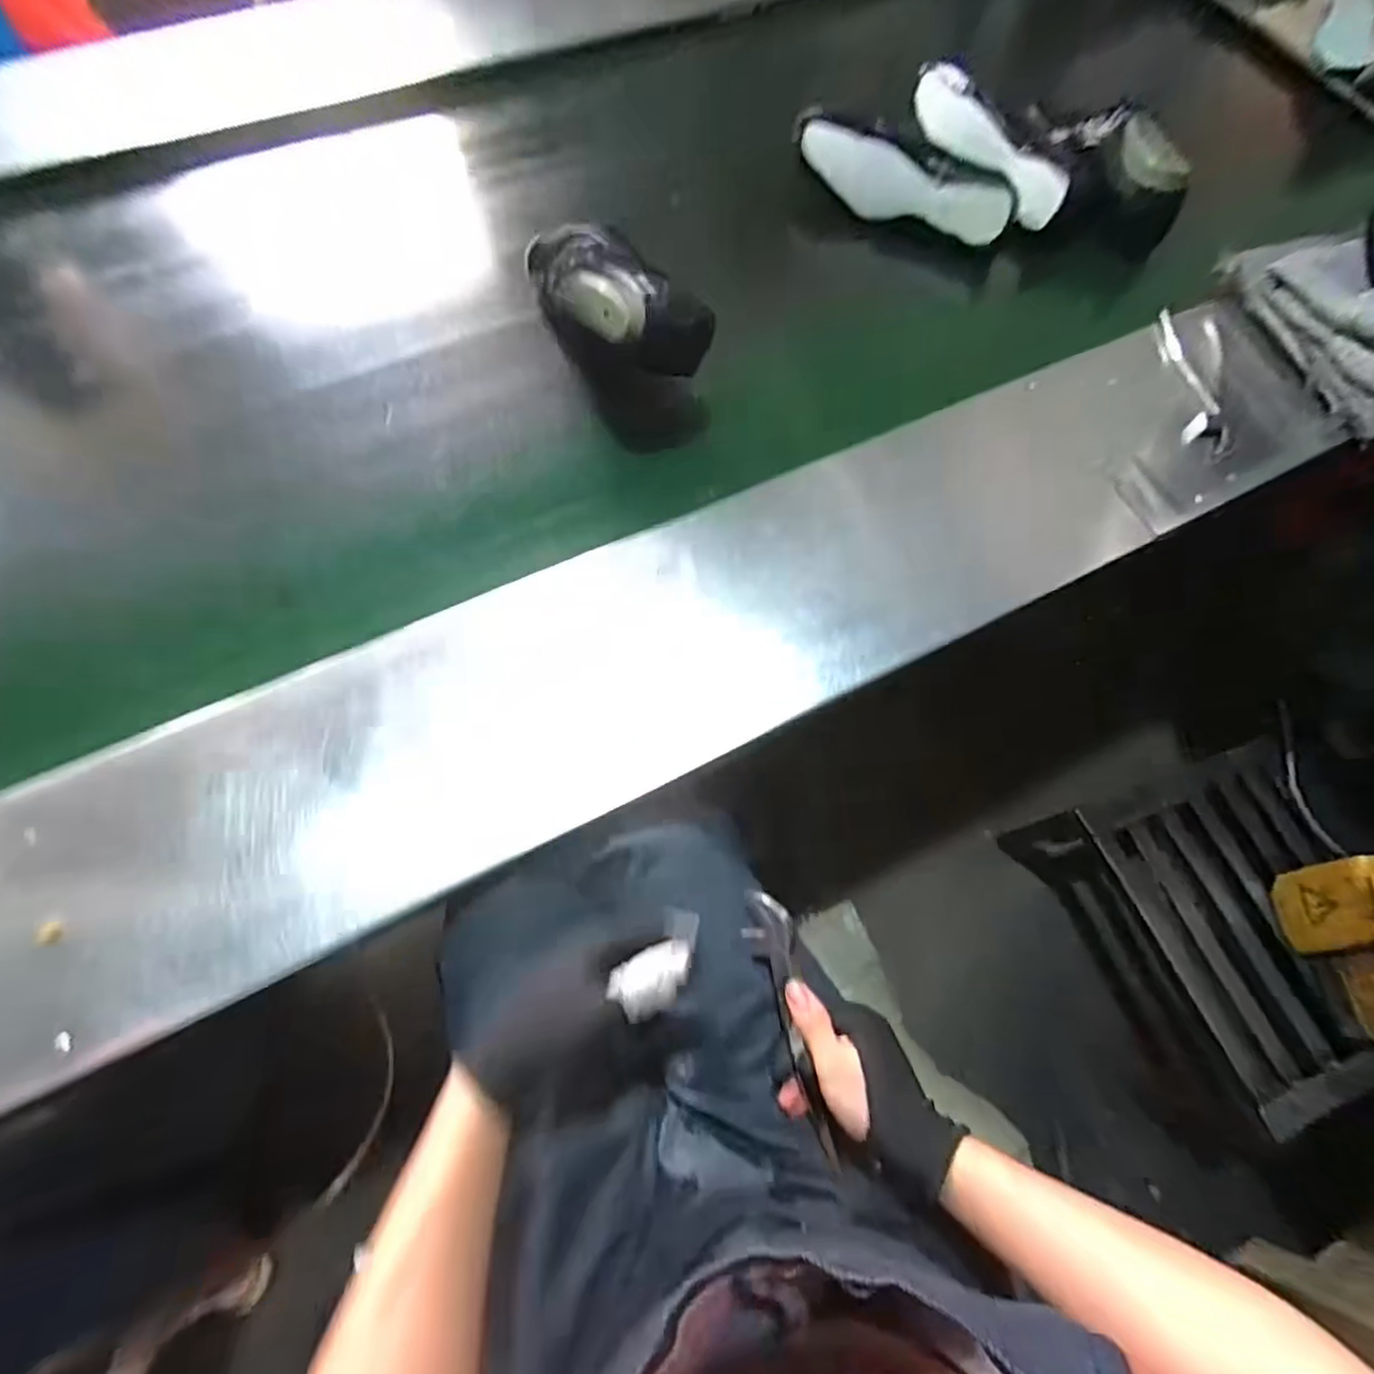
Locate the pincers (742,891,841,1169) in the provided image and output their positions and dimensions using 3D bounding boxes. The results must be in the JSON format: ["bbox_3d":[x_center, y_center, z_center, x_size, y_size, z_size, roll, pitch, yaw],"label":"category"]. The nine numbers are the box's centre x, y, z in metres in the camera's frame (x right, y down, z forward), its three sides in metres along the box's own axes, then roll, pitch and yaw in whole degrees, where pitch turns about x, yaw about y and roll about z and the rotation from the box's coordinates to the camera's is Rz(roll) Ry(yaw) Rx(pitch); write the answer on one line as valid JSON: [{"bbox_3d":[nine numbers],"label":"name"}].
[{"bbox_3d":[0.077,0.249,0.505,0.029,0.046,0.192,-12,79,-6],"label":"pincers"}]

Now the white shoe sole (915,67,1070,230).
[{"bbox_3d":[0.358,-0.678,0.861,0.061,0.054,0.268,-27,71,-12],"label":"white shoe sole"}]

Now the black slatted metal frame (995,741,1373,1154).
[{"bbox_3d":[0.839,0.414,1.093,0.337,0.277,0.526,-16,69,-8],"label":"black slatted metal frame"}]

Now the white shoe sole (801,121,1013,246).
[{"bbox_3d":[0.261,-0.621,0.849,0.275,0.080,0.035,29,43,8],"label":"white shoe sole"}]

